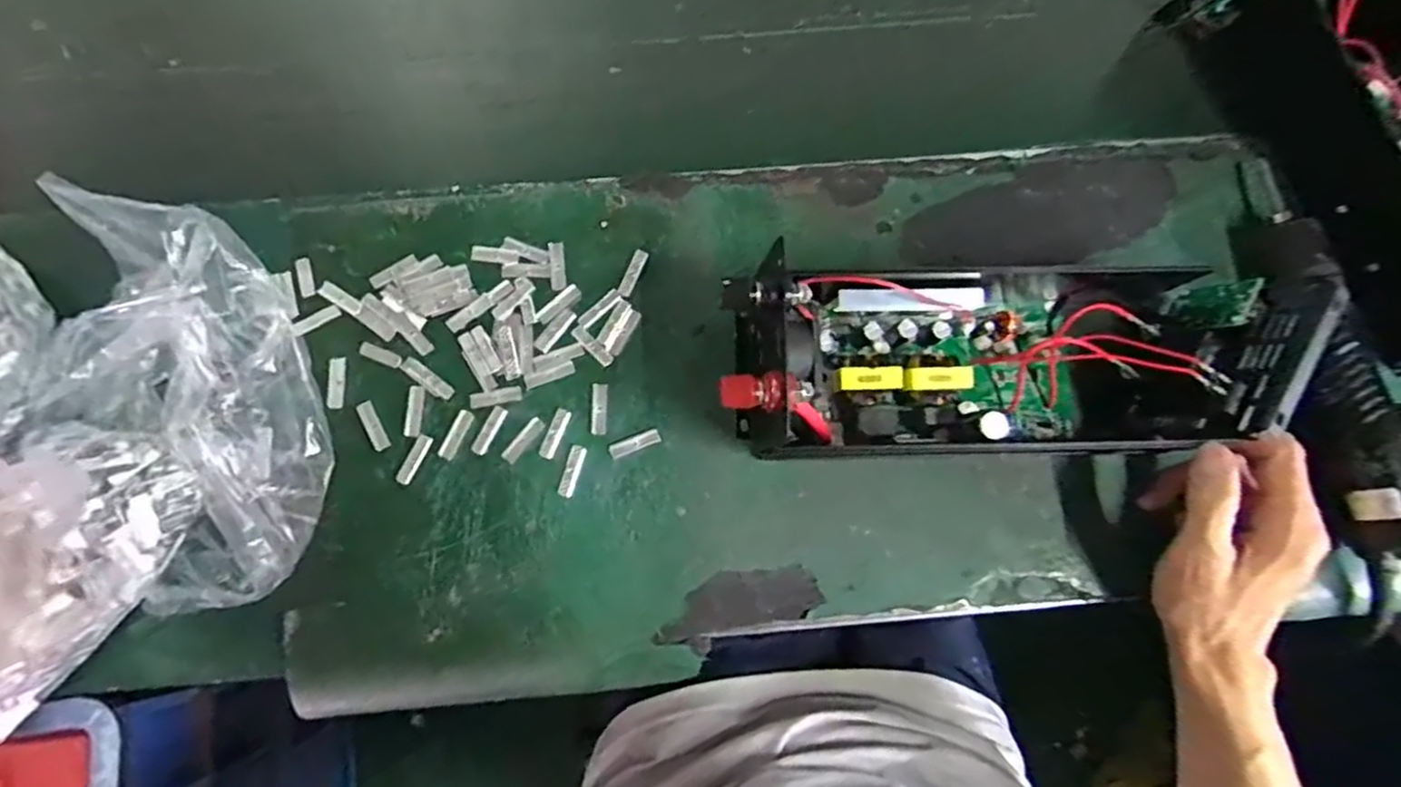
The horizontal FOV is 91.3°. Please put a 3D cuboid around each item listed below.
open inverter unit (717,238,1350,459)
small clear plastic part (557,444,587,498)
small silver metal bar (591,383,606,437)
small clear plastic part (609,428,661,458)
[{"bbox_3d":[0.157,-0.021,0.369,0.285,0.093,0.097,-2,79,-1],"label":"open inverter unit"},{"bbox_3d":[-0.077,0.046,0.408,0.010,0.004,0.031,16,79,2],"label":"small clear plastic part"},{"bbox_3d":[-0.061,0.009,0.415,0.009,0.004,0.031,0,79,-2],"label":"small silver metal bar"},{"bbox_3d":[-0.039,0.030,0.412,0.031,0.004,0.009,-21,80,-5],"label":"small clear plastic part"}]

